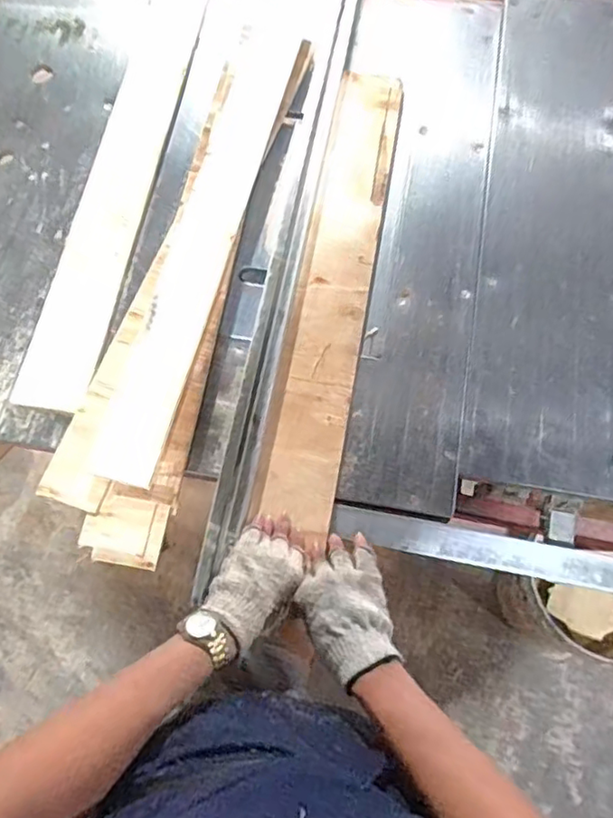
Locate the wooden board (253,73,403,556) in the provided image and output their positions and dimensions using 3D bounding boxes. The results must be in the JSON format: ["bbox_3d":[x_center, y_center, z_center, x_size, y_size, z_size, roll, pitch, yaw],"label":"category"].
[{"bbox_3d":[0.043,-0.171,0.797,0.092,0.019,0.661,10,72,3],"label":"wooden board"}]

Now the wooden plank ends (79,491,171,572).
[{"bbox_3d":[-0.214,0.142,0.706,0.091,0.020,0.077,10,71,5],"label":"wooden plank ends"}]

